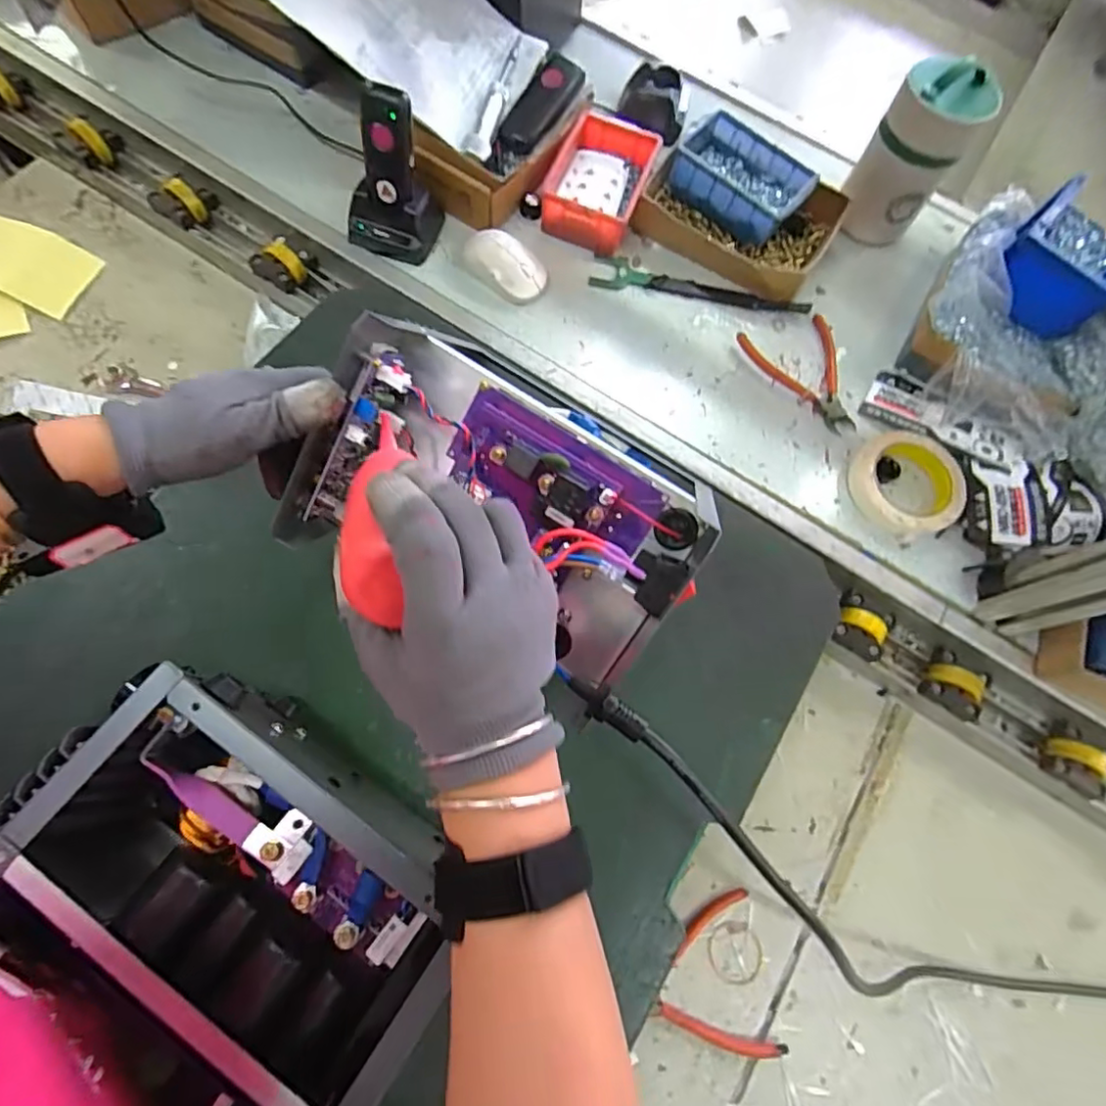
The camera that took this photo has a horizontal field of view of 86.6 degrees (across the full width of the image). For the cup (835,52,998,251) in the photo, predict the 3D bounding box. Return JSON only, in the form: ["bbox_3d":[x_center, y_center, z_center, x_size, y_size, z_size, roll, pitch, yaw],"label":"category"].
[{"bbox_3d":[0.390,-0.431,0.646,0.090,0.171,0.085,2,71,-5],"label":"cup"}]

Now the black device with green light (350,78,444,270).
[{"bbox_3d":[-0.167,-0.377,0.591,0.087,0.136,0.078,12,70,-1],"label":"black device with green light"}]

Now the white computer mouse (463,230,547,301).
[{"bbox_3d":[-0.054,-0.312,0.631,0.098,0.042,0.057,36,72,7],"label":"white computer mouse"}]

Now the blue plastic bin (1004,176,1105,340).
[{"bbox_3d":[0.526,-0.300,0.602,0.111,0.062,0.144,41,72,9],"label":"blue plastic bin"}]

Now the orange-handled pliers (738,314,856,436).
[{"bbox_3d":[0.278,-0.189,0.632,0.112,0.018,0.135,-19,74,-11],"label":"orange-handled pliers"}]

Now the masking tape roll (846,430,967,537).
[{"bbox_3d":[0.354,-0.074,0.586,0.107,0.019,0.117,2,71,-5],"label":"masking tape roll"}]

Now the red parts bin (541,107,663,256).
[{"bbox_3d":[0.052,-0.420,0.672,0.104,0.047,0.154,21,70,2],"label":"red parts bin"}]

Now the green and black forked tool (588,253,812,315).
[{"bbox_3d":[0.165,-0.295,0.657,0.243,0.008,0.040,12,70,-1],"label":"green and black forked tool"}]

